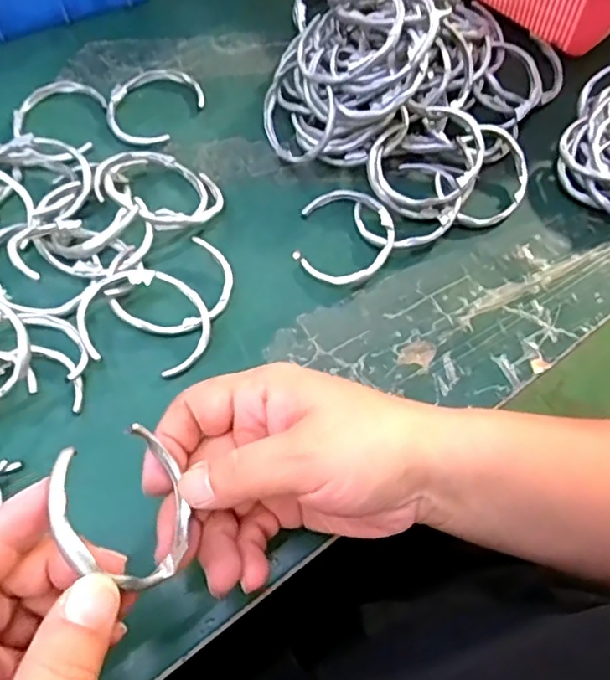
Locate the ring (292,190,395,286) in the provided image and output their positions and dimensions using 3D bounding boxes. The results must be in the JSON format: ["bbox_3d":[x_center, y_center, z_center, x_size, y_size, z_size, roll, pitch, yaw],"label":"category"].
[{"bbox_3d":[0.022,-0.061,0.354,0.058,0.007,0.064,20,65,19],"label":"ring"}]

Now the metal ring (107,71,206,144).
[{"bbox_3d":[-0.102,-0.156,0.398,0.051,0.009,0.066,32,66,12],"label":"metal ring"}]

